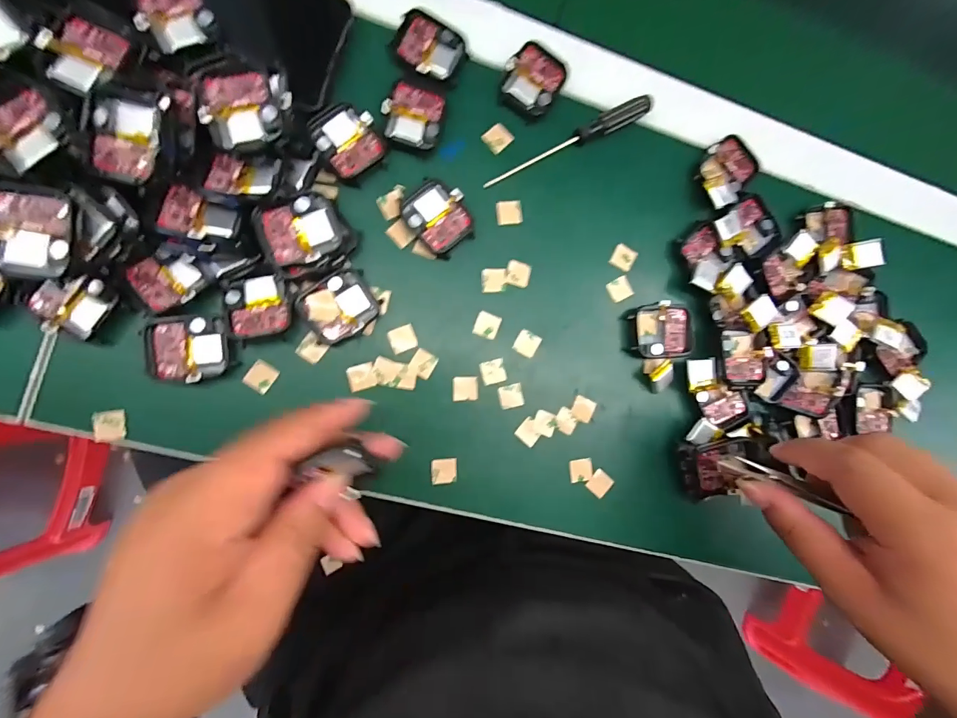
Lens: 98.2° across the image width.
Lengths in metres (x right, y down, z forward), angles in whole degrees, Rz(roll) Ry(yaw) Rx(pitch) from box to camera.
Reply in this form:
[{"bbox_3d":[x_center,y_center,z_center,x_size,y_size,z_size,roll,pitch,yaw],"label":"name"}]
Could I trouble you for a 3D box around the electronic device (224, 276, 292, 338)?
[{"bbox_3d":[-0.131,-0.031,0.247,0.034,0.006,0.034,-11,91,-9],"label":"electronic device"}]

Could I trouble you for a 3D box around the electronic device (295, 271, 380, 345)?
[{"bbox_3d":[-0.086,-0.032,0.258,0.043,0.012,0.037,-31,95,-8],"label":"electronic device"}]

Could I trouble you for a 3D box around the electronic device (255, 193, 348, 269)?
[{"bbox_3d":[-0.100,-0.073,0.237,0.043,0.007,0.036,-24,93,-12],"label":"electronic device"}]

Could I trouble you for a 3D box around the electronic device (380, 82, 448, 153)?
[{"bbox_3d":[-0.042,-0.156,0.266,0.036,0.007,0.038,12,88,-9],"label":"electronic device"}]

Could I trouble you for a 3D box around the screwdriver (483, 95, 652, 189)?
[{"bbox_3d":[0.063,-0.149,0.285,0.130,0.011,0.013,-28,94,-8],"label":"screwdriver"}]

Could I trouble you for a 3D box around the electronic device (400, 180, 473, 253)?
[{"bbox_3d":[-0.026,-0.093,0.270,0.042,0.010,0.037,45,83,-7],"label":"electronic device"}]

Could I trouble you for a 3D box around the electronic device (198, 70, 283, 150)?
[{"bbox_3d":[-0.130,-0.137,0.231,0.037,0.018,0.036,-14,92,-9],"label":"electronic device"}]

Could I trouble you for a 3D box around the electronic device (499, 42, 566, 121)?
[{"bbox_3d":[0.037,-0.189,0.282,0.037,0.010,0.043,33,85,-8],"label":"electronic device"}]

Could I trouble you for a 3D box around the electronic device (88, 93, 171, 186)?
[{"bbox_3d":[-0.177,-0.112,0.208,0.031,0.005,0.044,11,96,-3],"label":"electronic device"}]

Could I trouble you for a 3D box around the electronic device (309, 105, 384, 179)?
[{"bbox_3d":[-0.081,-0.138,0.260,0.036,0.009,0.039,-36,95,-8],"label":"electronic device"}]

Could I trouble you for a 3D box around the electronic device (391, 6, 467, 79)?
[{"bbox_3d":[-0.032,-0.202,0.269,0.042,0.007,0.035,30,85,-8],"label":"electronic device"}]

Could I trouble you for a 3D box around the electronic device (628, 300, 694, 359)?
[{"bbox_3d":[0.130,-0.020,0.295,0.043,0.013,0.038,-4,90,-9],"label":"electronic device"}]

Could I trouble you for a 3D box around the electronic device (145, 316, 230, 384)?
[{"bbox_3d":[-0.169,-0.006,0.242,0.042,0.008,0.037,-1,90,-9],"label":"electronic device"}]

